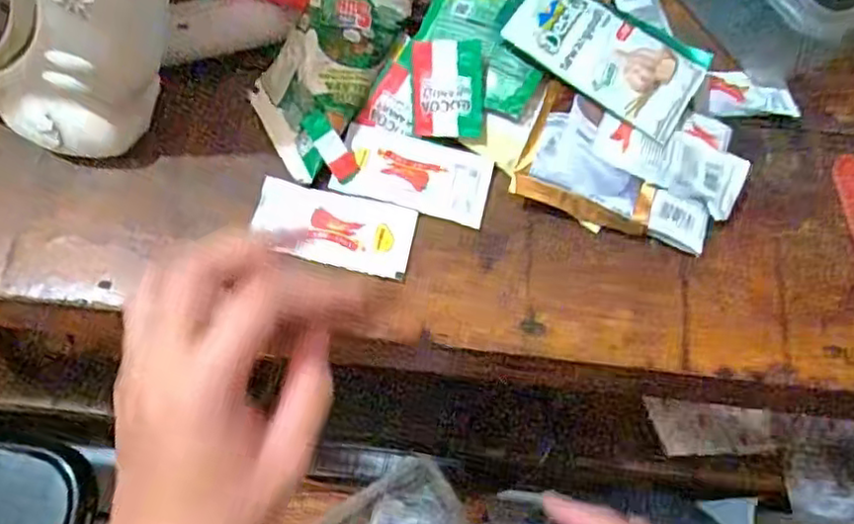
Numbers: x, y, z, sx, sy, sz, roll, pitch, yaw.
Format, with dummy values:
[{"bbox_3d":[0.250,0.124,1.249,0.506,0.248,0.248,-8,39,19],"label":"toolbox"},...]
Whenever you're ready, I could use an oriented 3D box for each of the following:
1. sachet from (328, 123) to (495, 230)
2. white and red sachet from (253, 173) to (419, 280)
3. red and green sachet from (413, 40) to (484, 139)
[{"bbox_3d":[-0.006,-0.046,0.342,0.077,0.007,0.040,13,68,2],"label":"sachet"},{"bbox_3d":[-0.046,-0.017,0.327,0.077,0.008,0.038,12,68,2],"label":"white and red sachet"},{"bbox_3d":[0.011,-0.088,0.339,0.036,0.004,0.047,3,101,11],"label":"red and green sachet"}]

